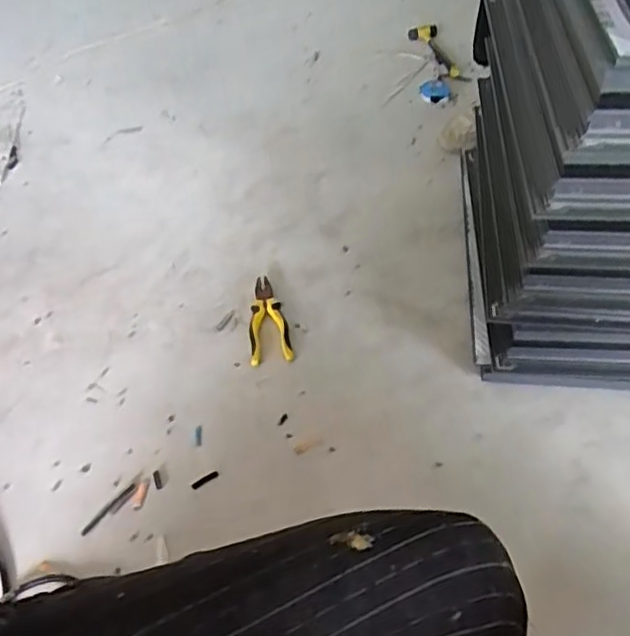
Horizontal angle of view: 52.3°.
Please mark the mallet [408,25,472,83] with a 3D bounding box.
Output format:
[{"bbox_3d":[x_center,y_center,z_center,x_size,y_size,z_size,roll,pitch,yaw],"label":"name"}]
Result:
[{"bbox_3d":[0.333,-0.739,1.757,0.101,0.033,0.293,-11,48,-5],"label":"mallet"}]

